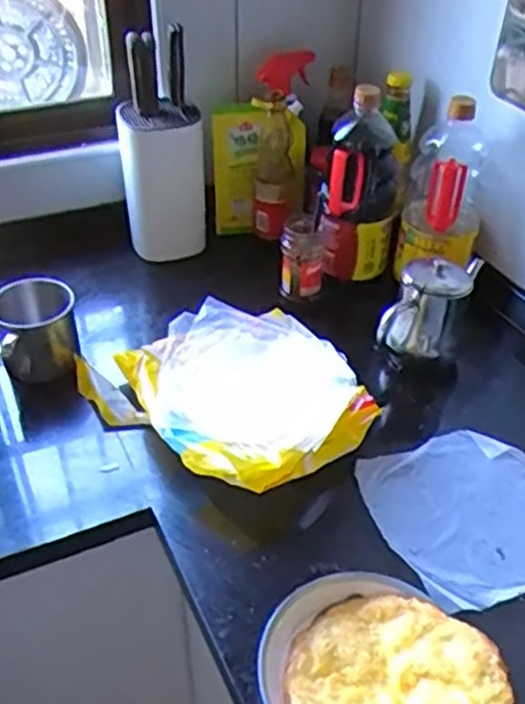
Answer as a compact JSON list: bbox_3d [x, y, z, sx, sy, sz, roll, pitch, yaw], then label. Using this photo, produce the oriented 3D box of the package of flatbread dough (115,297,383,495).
[{"bbox_3d":[-0.019,0.046,0.886,0.251,0.059,0.279,-27,48,-30],"label":"package of flatbread dough"}]

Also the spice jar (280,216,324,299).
[{"bbox_3d":[0.057,-0.131,1.048,0.062,0.102,0.051,5,40,4],"label":"spice jar"}]

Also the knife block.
[{"bbox_3d":[-0.155,-0.302,1.110,0.122,0.310,0.096,-8,41,-11],"label":"knife block"}]

